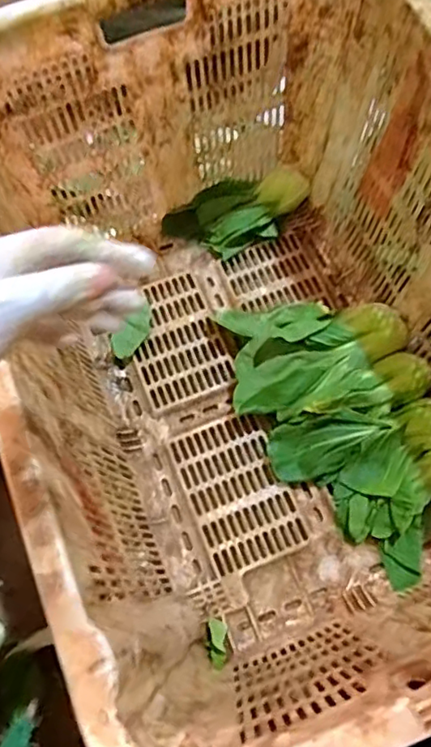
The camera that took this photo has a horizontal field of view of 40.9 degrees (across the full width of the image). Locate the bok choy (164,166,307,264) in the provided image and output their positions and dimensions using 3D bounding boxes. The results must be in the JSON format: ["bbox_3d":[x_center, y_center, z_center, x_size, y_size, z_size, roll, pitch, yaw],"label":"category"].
[{"bbox_3d":[0.033,-0.233,0.848,0.215,0.062,0.106,-17,69,-4],"label":"bok choy"}]

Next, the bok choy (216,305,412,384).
[{"bbox_3d":[0.124,-0.045,0.762,0.243,0.076,0.097,3,69,4],"label":"bok choy"}]

